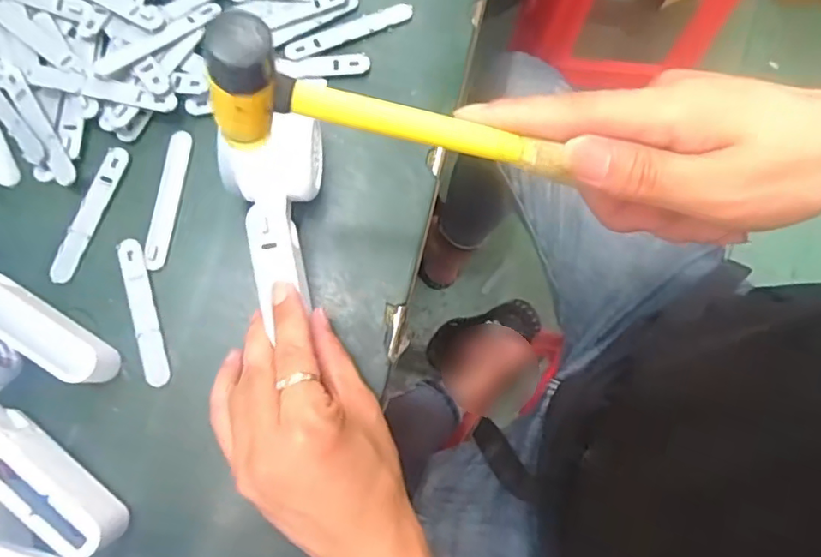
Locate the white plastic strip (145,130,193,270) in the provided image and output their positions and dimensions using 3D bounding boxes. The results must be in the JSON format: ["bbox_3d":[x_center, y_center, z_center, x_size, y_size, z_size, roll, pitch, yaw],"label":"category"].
[{"bbox_3d":[-0.160,-0.052,0.371,0.015,0.009,0.091,10,78,2],"label":"white plastic strip"}]

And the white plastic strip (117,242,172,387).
[{"bbox_3d":[-0.168,0.021,0.356,0.015,0.007,0.093,-15,79,-4],"label":"white plastic strip"}]

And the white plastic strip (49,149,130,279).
[{"bbox_3d":[-0.210,-0.043,0.369,0.017,0.004,0.093,20,79,4],"label":"white plastic strip"}]

